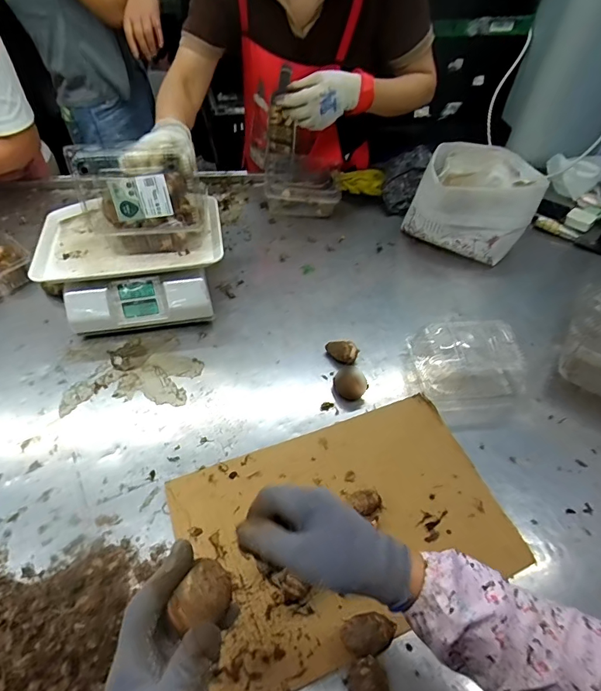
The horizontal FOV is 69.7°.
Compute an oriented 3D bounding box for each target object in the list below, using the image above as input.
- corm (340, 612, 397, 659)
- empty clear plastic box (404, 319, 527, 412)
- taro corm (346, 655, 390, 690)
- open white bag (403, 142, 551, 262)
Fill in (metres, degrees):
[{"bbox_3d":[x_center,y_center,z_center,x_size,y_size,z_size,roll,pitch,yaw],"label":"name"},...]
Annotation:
[{"bbox_3d":[0.073,0.315,0.471,0.058,0.037,0.038,-7,50,-9],"label":"corm"},{"bbox_3d":[0.272,0.026,0.706,0.152,0.077,0.130,-3,49,-6],"label":"empty clear plastic box"},{"bbox_3d":[0.068,0.350,0.445,0.039,0.033,0.043,-15,52,-15],"label":"taro corm"},{"bbox_3d":[0.374,-0.305,0.929,0.232,0.160,0.239,26,53,19],"label":"open white bag"}]

